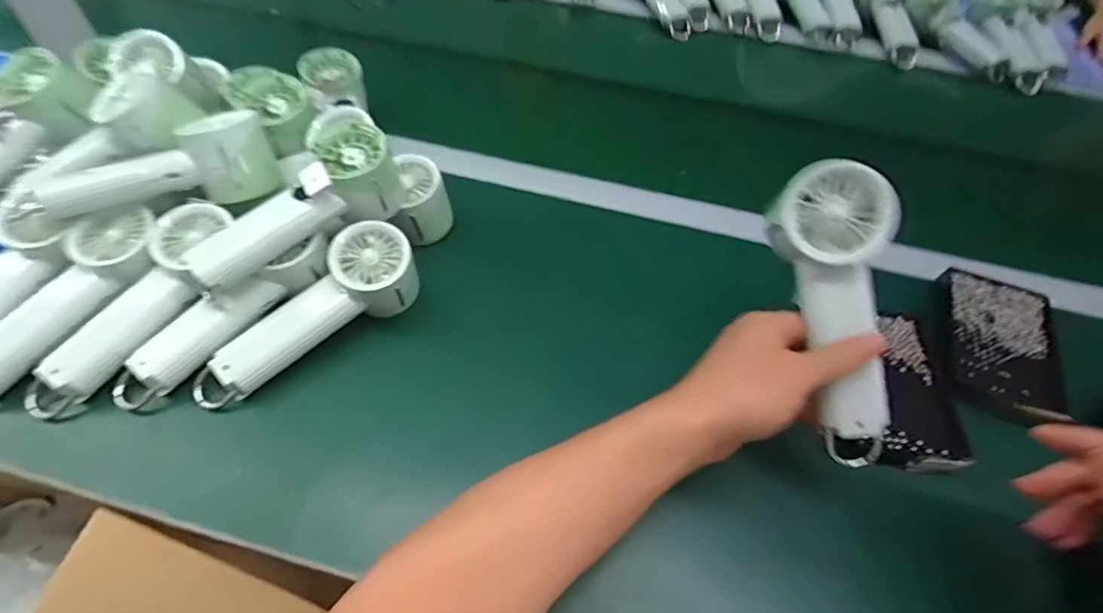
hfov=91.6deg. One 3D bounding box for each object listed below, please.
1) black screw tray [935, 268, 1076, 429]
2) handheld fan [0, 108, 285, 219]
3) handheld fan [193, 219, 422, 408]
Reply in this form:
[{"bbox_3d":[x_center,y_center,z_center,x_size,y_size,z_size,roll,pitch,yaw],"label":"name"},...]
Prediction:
[{"bbox_3d":[0.396,0.034,0.466,0.094,0.017,0.146,15,55,6],"label":"black screw tray"},{"bbox_3d":[-0.333,-0.112,0.437,0.196,0.055,0.067,-12,57,-12],"label":"handheld fan"},{"bbox_3d":[-0.194,0.011,0.436,0.191,0.071,0.053,-39,65,-13],"label":"handheld fan"}]

